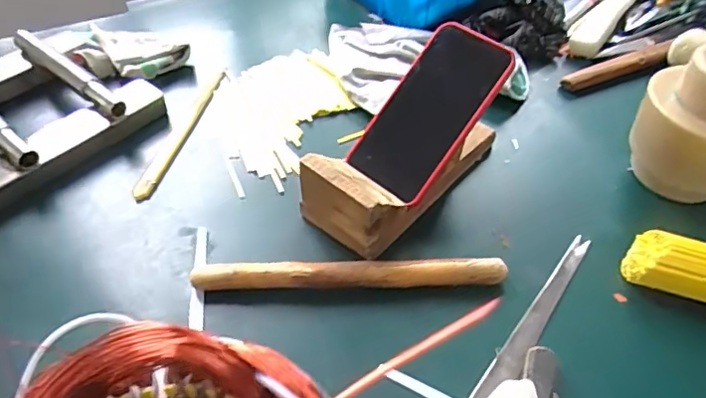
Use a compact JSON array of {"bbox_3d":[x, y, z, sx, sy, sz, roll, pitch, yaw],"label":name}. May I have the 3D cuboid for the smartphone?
[{"bbox_3d":[0.068,-0.080,0.505,0.081,0.013,0.163,36,89,24],"label":"smartphone"}]

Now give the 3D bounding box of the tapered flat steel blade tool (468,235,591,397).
[{"bbox_3d":[0.126,0.113,0.426,0.024,0.006,0.254,29,53,24],"label":"tapered flat steel blade tool"}]

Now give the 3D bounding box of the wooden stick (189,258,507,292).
[{"bbox_3d":[-0.002,0.061,0.454,0.246,0.021,0.021,-2,47,-2],"label":"wooden stick"}]

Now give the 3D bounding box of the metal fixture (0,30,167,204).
[{"bbox_3d":[-0.325,-0.090,0.560,0.182,0.053,0.198,29,53,24],"label":"metal fixture"}]

